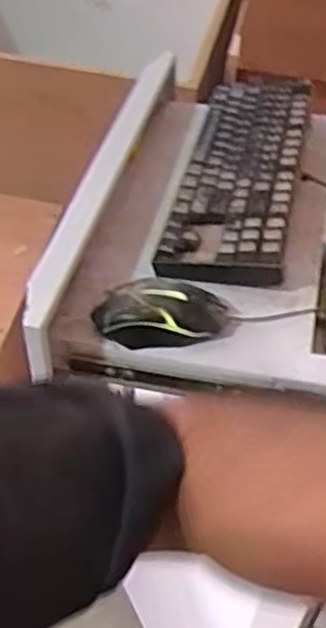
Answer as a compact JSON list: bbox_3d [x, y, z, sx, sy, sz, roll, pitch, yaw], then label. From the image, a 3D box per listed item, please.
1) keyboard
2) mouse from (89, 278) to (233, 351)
[{"bbox_3d":[0.085,-0.160,0.785,0.118,0.042,0.332,11,45,6],"label":"keyboard"},{"bbox_3d":[0.000,-0.002,0.636,0.114,0.033,0.057,-3,45,-9],"label":"mouse"}]

